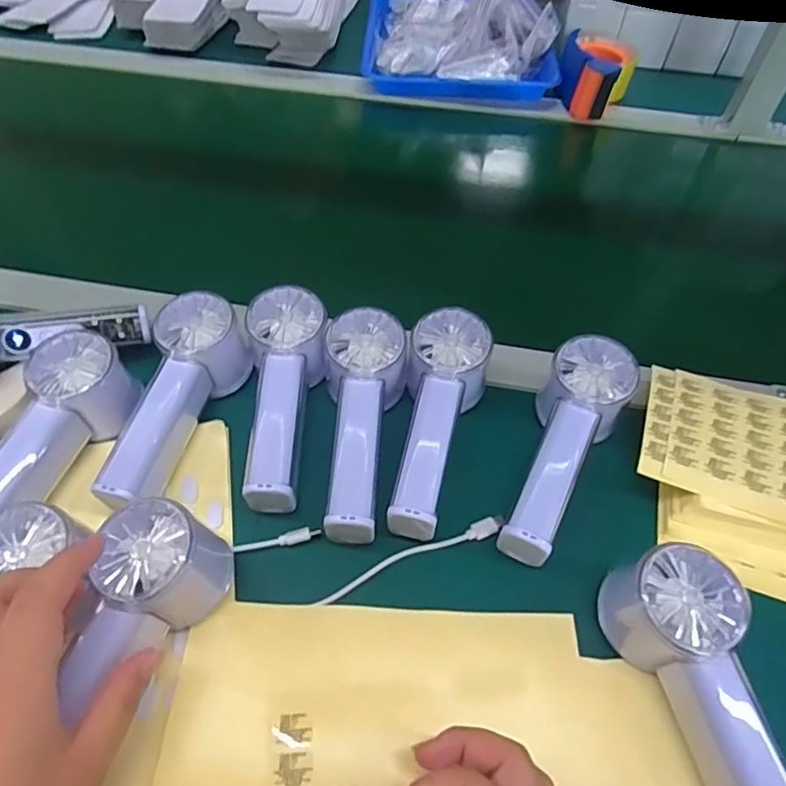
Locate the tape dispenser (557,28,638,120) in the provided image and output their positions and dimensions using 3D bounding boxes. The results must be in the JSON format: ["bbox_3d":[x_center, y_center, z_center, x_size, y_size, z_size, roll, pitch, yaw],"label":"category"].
[{"bbox_3d":[0.251,-0.398,0.706,0.090,0.055,0.134,16,53,10],"label":"tape dispenser"}]

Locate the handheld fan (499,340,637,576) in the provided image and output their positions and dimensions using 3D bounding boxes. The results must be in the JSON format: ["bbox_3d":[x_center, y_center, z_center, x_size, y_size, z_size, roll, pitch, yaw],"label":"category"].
[{"bbox_3d":[0.111,0.037,0.369,0.053,0.049,0.152,23,68,15],"label":"handheld fan"}]

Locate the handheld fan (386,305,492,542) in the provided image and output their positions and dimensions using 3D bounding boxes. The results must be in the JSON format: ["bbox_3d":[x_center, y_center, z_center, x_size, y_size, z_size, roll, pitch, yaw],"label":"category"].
[{"bbox_3d":[0.028,0.019,0.381,0.052,0.053,0.152,12,66,7],"label":"handheld fan"}]

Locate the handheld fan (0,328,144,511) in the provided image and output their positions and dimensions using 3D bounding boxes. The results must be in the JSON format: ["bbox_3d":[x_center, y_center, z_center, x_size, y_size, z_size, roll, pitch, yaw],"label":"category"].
[{"bbox_3d":[-0.225,0.032,0.356,0.052,0.054,0.152,16,53,10],"label":"handheld fan"}]

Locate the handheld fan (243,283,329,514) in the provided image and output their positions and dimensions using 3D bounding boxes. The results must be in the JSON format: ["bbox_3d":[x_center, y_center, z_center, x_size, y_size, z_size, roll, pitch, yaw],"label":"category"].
[{"bbox_3d":[-0.076,0.002,0.391,0.054,0.052,0.153,2,64,-1],"label":"handheld fan"}]

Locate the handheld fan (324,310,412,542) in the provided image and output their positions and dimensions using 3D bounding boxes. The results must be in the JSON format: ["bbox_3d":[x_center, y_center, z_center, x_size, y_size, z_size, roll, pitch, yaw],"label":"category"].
[{"bbox_3d":[-0.021,0.021,0.379,0.053,0.050,0.151,5,64,1],"label":"handheld fan"}]

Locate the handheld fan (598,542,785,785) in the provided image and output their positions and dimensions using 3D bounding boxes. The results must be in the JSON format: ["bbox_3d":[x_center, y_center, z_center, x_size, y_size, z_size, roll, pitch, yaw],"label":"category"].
[{"bbox_3d":[0.162,0.152,0.274,0.050,0.056,0.149,-13,53,-12],"label":"handheld fan"}]

